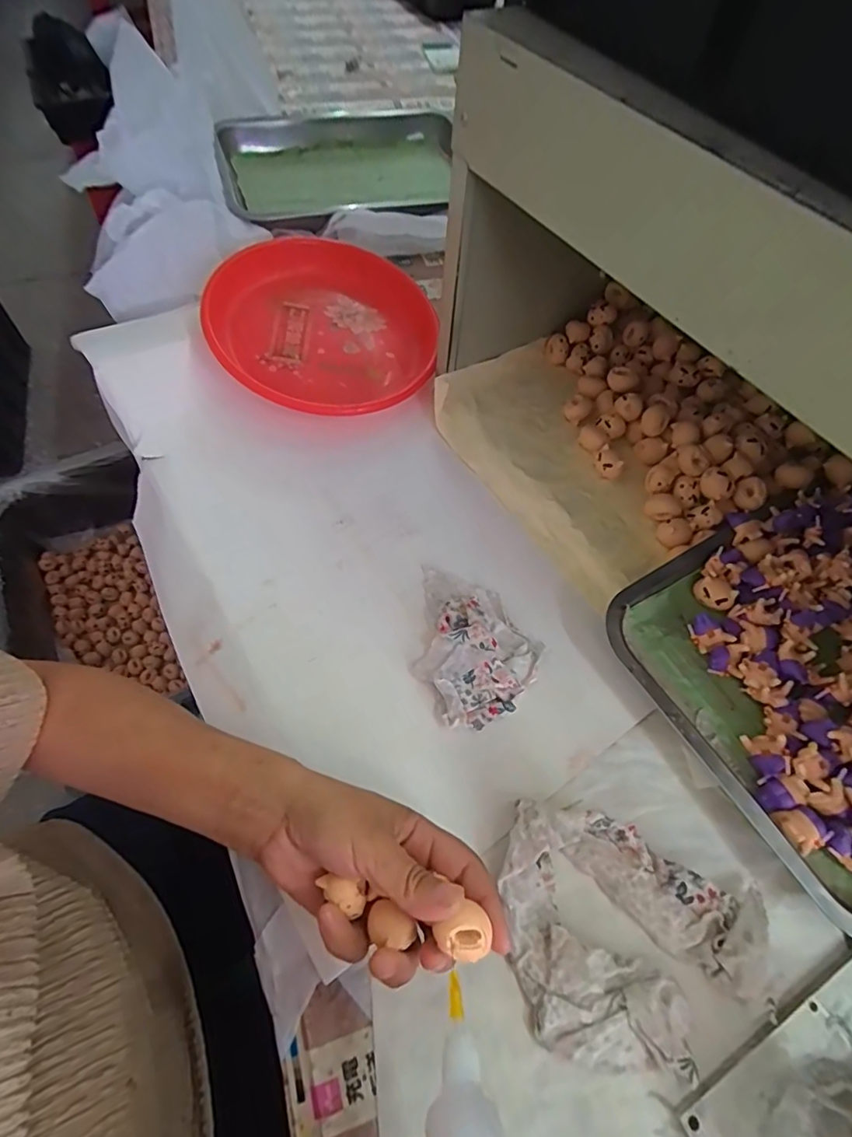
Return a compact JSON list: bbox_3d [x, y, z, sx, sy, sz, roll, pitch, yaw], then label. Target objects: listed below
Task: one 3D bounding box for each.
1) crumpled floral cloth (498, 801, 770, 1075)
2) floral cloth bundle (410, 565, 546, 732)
[{"bbox_3d":[0.123,0.218,0.304,0.152,0.035,0.124,7,62,5],"label":"crumpled floral cloth"},{"bbox_3d":[0.029,0.055,0.403,0.092,0.016,0.124,-32,66,-15],"label":"floral cloth bundle"}]

